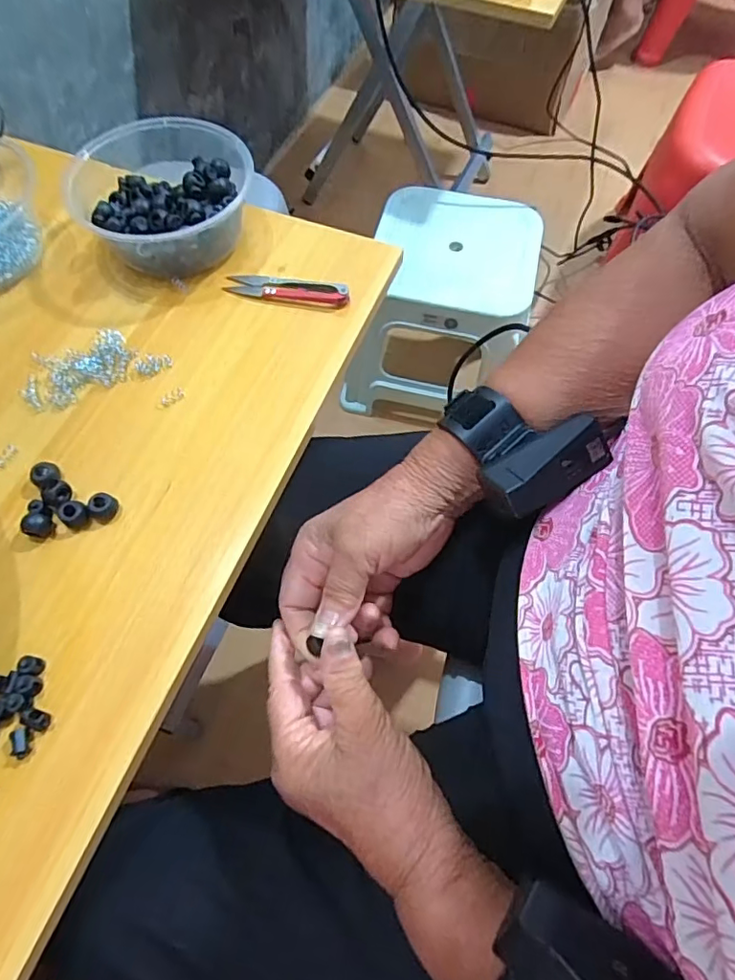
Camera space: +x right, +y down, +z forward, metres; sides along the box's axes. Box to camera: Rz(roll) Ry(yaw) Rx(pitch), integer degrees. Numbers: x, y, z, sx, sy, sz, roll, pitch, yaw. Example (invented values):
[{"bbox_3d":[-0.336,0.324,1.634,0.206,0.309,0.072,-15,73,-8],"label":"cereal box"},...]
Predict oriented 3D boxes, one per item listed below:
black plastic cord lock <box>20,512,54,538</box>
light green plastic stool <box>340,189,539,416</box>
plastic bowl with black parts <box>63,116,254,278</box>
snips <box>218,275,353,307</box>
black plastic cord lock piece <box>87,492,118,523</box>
[{"bbox_3d":[-0.210,0.022,0.341,0.015,0.012,0.014,13,65,6],"label":"black plastic cord lock"},{"bbox_3d":[0.124,-0.294,0.903,0.247,0.259,0.267,13,65,6],"label":"light green plastic stool"},{"bbox_3d":[-0.167,-0.235,0.440,0.136,0.058,0.151,-4,64,-2],"label":"plastic bowl with black parts"},{"bbox_3d":[-0.064,-0.162,0.429,0.100,0.005,0.024,12,65,5],"label":"snips"},{"bbox_3d":[-0.172,0.011,0.347,0.013,0.012,0.017,12,65,6],"label":"black plastic cord lock piece"}]

